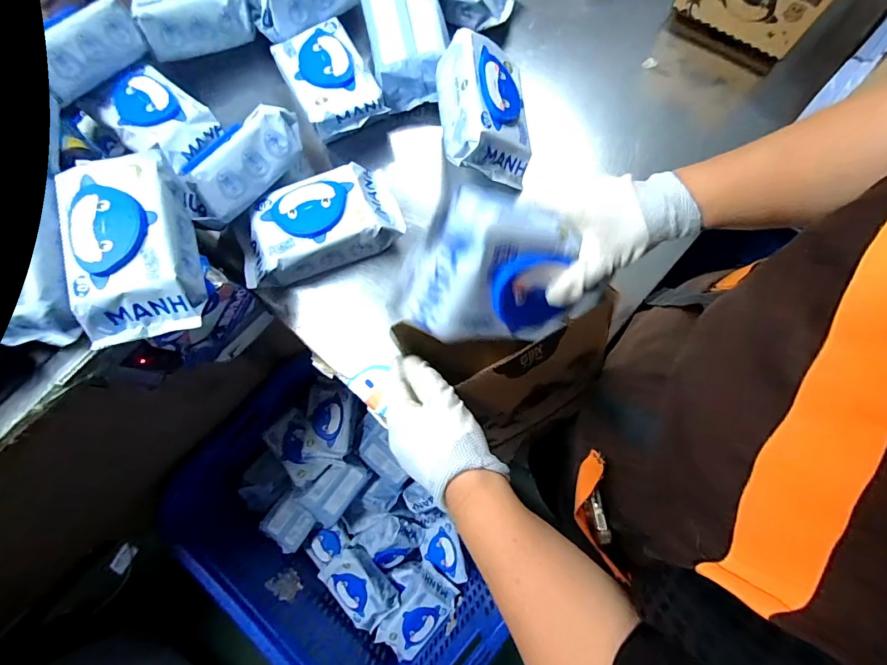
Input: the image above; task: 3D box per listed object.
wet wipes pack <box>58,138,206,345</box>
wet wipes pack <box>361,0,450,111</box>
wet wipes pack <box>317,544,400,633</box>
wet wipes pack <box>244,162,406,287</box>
[{"bbox_3d":[-0.338,-0.095,0.453,0.110,0.061,0.202,-13,78,-3],"label":"wet wipes pack"},{"bbox_3d":[-0.055,-0.442,0.621,0.111,0.067,0.188,-13,78,-2],"label":"wet wipes pack"},{"bbox_3d":[-0.210,0.639,1.035,0.121,0.046,0.189,-41,80,-8],"label":"wet wipes pack"},{"bbox_3d":[-0.171,-0.145,0.566,0.222,0.064,0.110,-19,78,-4],"label":"wet wipes pack"}]

